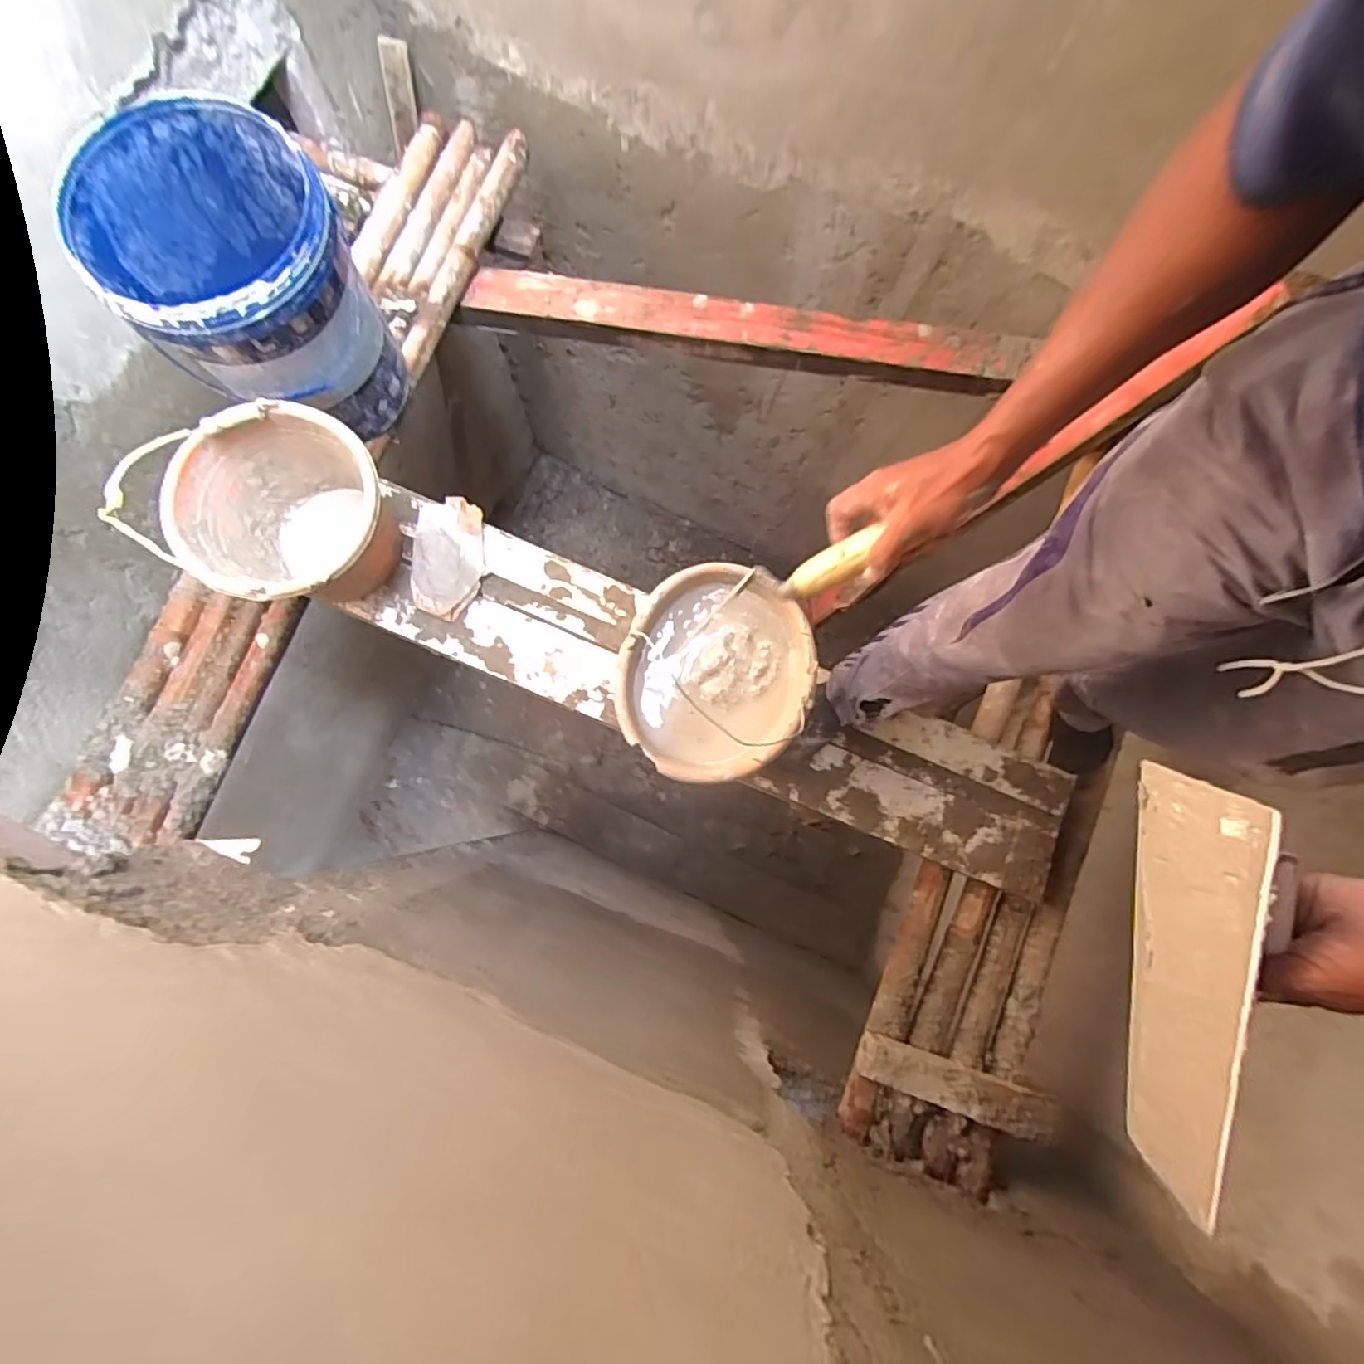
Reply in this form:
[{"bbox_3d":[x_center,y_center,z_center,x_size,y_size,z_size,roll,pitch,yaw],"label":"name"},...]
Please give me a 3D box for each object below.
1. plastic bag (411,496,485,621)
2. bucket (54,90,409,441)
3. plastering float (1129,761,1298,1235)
[{"bbox_3d":[-0.373,-0.199,1.006,0.106,0.047,0.187,1,79,-1],"label":"plastic bag"},{"bbox_3d":[-0.594,-0.542,0.913,0.287,0.329,0.280,0,79,-1],"label":"bucket"},{"bbox_3d":[0.355,0.200,0.419,0.061,0.101,0.270,1,97,-1],"label":"plastering float"}]

